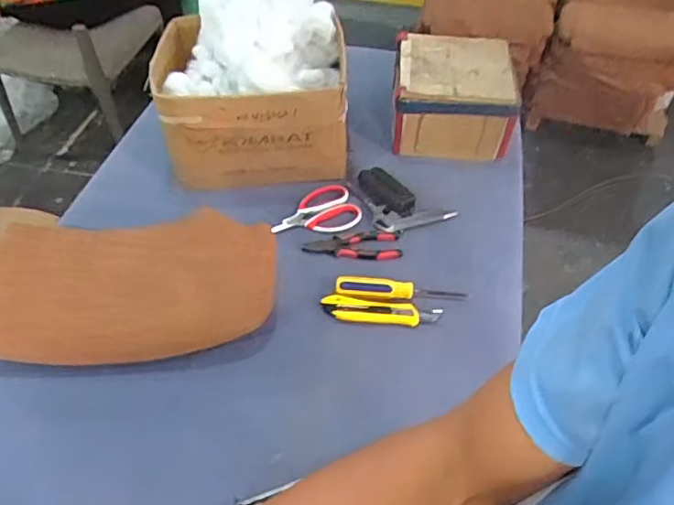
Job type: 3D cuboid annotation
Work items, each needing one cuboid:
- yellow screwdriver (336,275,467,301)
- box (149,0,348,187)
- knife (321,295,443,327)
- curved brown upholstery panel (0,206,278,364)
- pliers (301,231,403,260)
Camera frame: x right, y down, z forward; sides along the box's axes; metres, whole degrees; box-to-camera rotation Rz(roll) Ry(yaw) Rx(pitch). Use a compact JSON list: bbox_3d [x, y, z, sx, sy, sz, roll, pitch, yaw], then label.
[{"bbox_3d":[0.093,0.055,0.809,0.186,0.026,0.034,2,49,2],"label":"yellow screwdriver"},{"bbox_3d":[-0.136,-0.270,0.914,0.302,0.249,0.222,1,49,1],"label":"box"},{"bbox_3d":[0.063,0.084,0.788,0.165,0.018,0.033,4,49,3],"label":"knife"},{"bbox_3d":[-0.296,0.033,0.783,0.420,0.061,0.229,-4,49,-3],"label":"curved brown upholstery panel"},{"bbox_3d":[0.025,-0.012,0.869,0.145,0.012,0.053,2,49,2],"label":"pliers"}]

